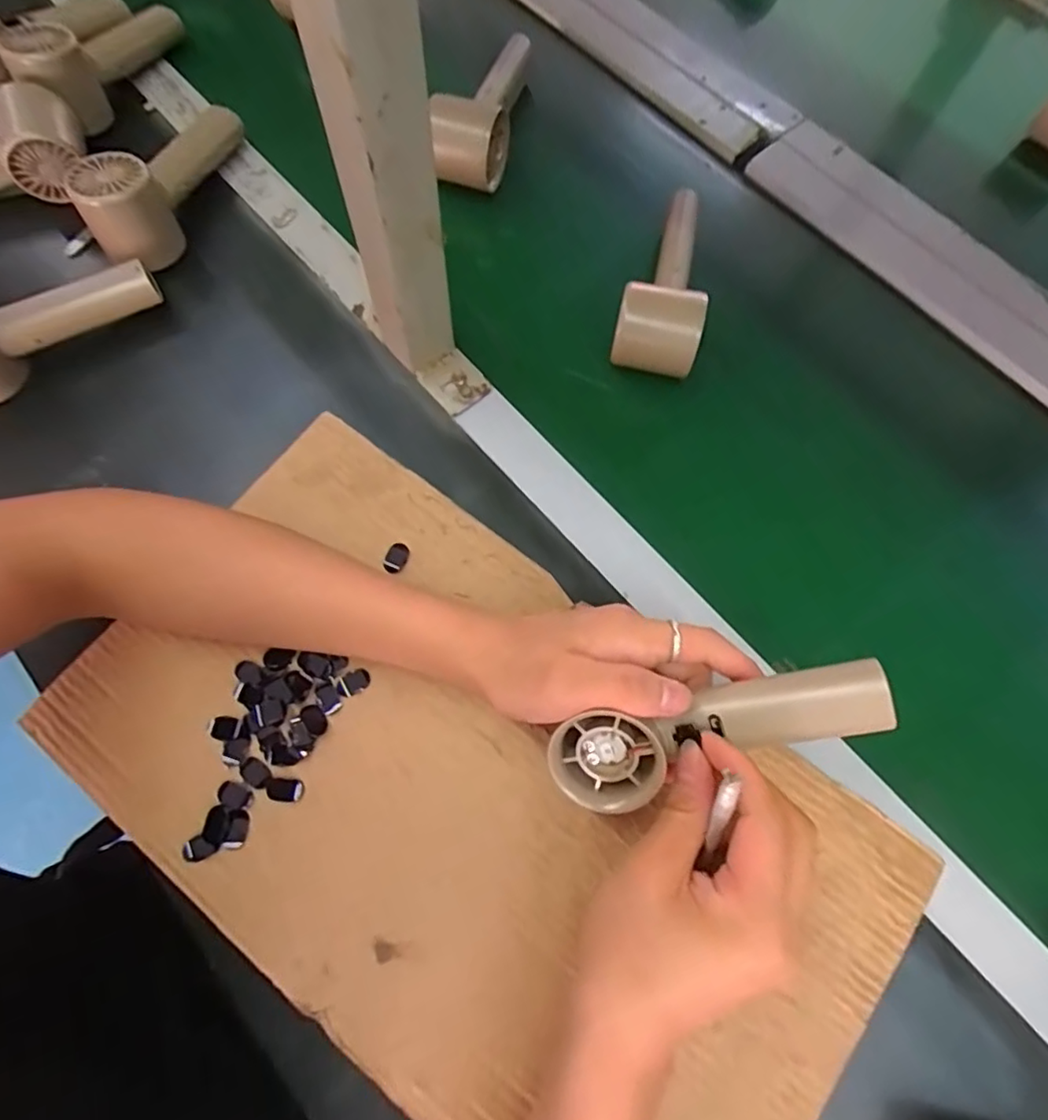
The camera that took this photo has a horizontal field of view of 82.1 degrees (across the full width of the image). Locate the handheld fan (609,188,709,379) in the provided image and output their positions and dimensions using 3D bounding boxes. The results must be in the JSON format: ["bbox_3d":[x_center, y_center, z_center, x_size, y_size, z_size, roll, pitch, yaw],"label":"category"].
[{"bbox_3d":[0.109,-0.213,0.449,0.058,0.061,0.153,13,72,3],"label":"handheld fan"}]

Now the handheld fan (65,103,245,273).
[{"bbox_3d":[-0.291,-0.312,0.490,0.060,0.076,0.163,16,73,4],"label":"handheld fan"}]

